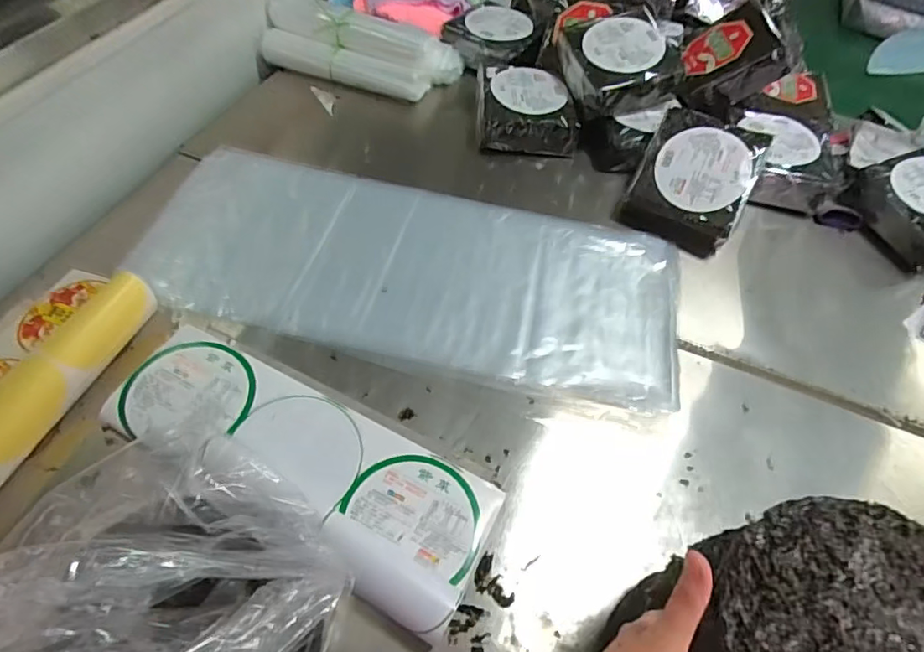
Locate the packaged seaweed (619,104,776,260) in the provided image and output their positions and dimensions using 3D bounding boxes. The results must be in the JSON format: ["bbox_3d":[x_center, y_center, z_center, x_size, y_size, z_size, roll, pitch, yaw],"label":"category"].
[{"bbox_3d":[0.412,-0.261,0.982,0.203,0.074,0.239,26,91,16],"label":"packaged seaweed"}]

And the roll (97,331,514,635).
[{"bbox_3d":[-0.212,0.170,0.701,0.526,0.059,0.187,24,60,15],"label":"roll"}]

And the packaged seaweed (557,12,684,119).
[{"bbox_3d":[0.309,-0.525,1.087,0.191,0.095,0.204,-11,57,-12],"label":"packaged seaweed"}]

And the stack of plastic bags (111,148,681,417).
[{"bbox_3d":[-0.091,-0.103,0.915,0.887,0.021,0.369,14,56,5],"label":"stack of plastic bags"}]

